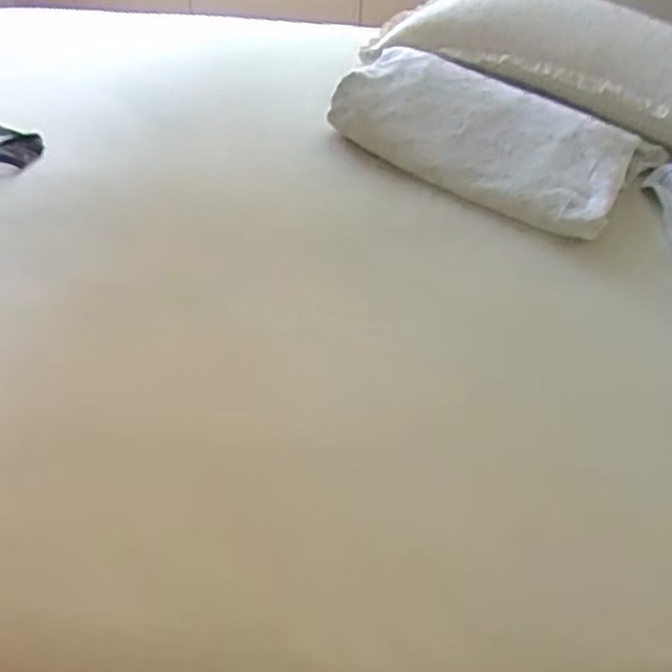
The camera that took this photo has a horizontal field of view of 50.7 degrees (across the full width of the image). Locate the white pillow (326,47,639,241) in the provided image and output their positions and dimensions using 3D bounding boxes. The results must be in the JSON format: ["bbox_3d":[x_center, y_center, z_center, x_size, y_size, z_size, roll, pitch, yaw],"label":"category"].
[{"bbox_3d":[0.262,-0.372,1.295,0.540,0.101,0.289,27,54,22],"label":"white pillow"}]

